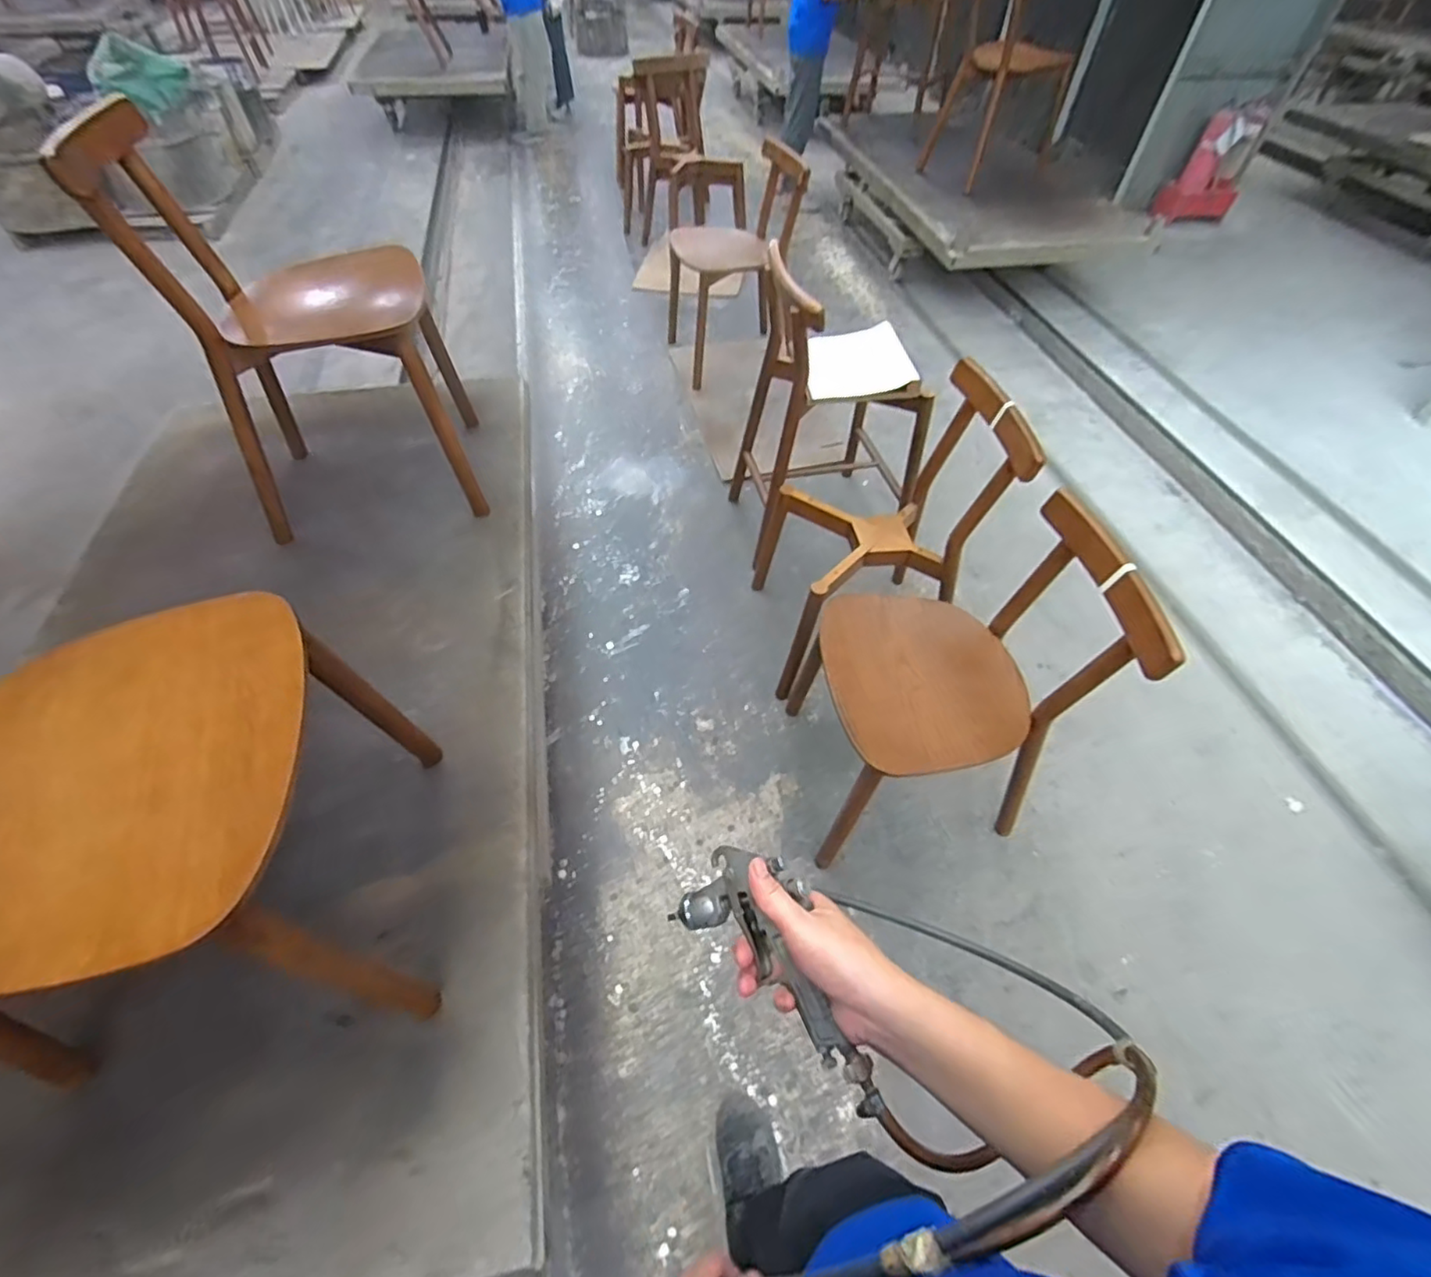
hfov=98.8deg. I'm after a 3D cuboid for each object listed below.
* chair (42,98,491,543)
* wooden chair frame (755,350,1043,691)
[{"bbox_3d":[-0.879,-0.683,1.402,0.522,0.760,0.479,-7,53,-8],"label":"chair"},{"bbox_3d":[0.423,-0.303,1.686,0.496,0.797,0.562,-4,52,-5],"label":"wooden chair frame"}]

